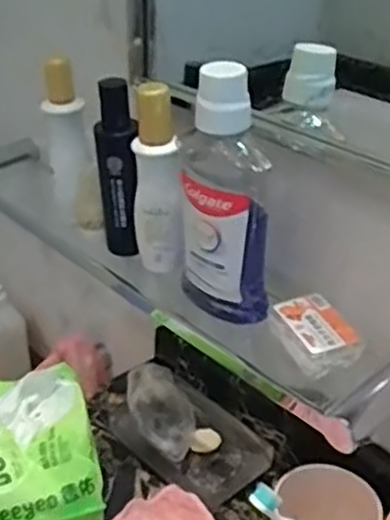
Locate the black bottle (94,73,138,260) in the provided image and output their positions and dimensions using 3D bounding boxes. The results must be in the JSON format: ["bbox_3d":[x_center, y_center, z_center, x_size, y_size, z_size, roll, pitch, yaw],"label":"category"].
[{"bbox_3d":[-0.074,-0.079,0.683,0.034,0.171,0.044,-5,31,-10],"label":"black bottle"}]

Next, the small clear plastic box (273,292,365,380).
[{"bbox_3d":[0.098,0.061,0.599,0.052,0.029,0.067,-10,32,-19],"label":"small clear plastic box"}]

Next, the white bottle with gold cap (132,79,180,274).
[{"bbox_3d":[-0.035,-0.070,0.661,0.036,0.176,0.035,-5,31,-10],"label":"white bottle with gold cap"}]

